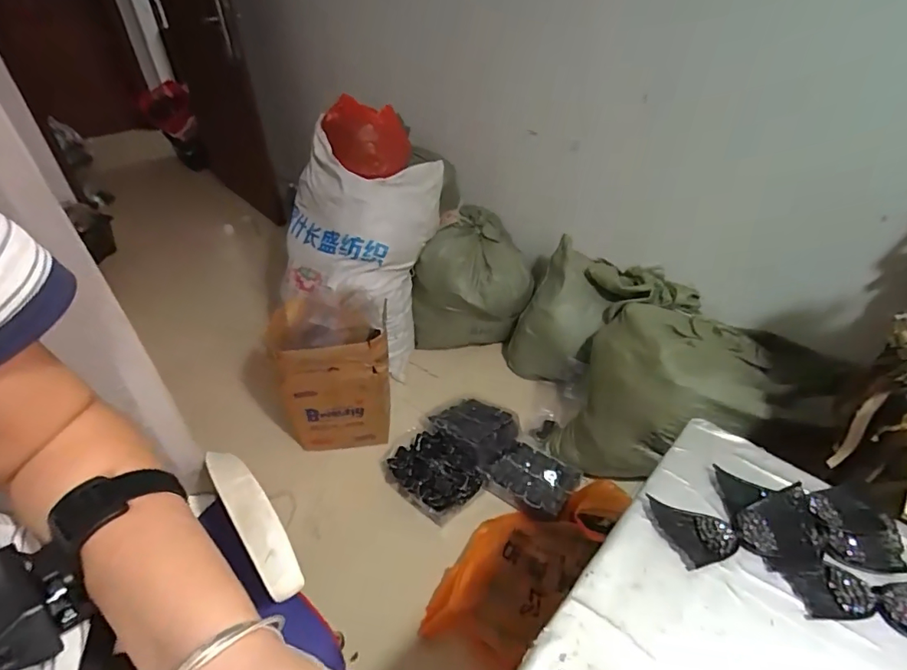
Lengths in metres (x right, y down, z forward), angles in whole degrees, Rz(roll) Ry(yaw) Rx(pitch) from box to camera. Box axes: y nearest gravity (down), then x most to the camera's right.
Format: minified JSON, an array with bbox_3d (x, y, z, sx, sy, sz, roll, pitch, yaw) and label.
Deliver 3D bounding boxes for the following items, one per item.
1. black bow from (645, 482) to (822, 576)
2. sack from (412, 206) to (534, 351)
[{"bbox_3d":[0.378,0.260,0.634,0.205,0.033,0.099,-1,40,-1],"label":"black bow"},{"bbox_3d":[0.078,-0.208,1.923,0.450,0.455,0.365,4,40,5],"label":"sack"}]

